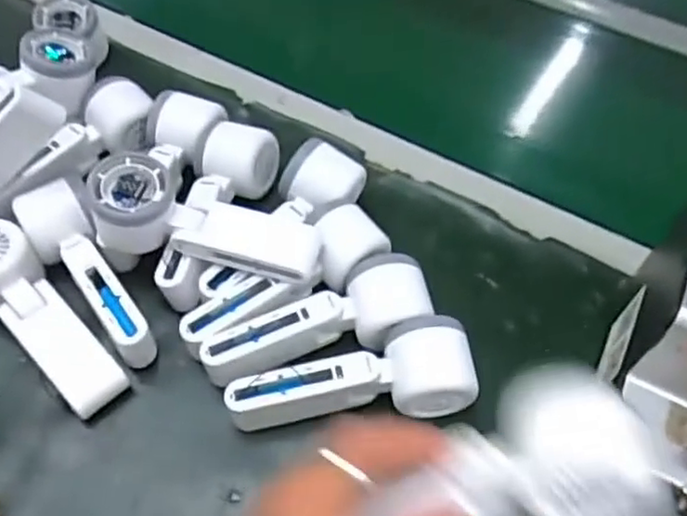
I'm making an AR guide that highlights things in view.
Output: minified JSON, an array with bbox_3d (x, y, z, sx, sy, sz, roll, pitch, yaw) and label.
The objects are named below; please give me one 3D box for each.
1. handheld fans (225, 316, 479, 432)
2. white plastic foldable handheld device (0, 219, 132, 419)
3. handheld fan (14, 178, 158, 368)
[{"bbox_3d":[0.005,0.081,0.447,0.163,0.049,0.063,-5,55,-6],"label":"handheld fans"},{"bbox_3d":[-0.218,0.043,0.460,0.053,0.052,0.161,-36,63,-25],"label":"white plastic foldable handheld device"},{"bbox_3d":[-0.190,0.011,0.480,0.045,0.051,0.161,-28,60,-21],"label":"handheld fan"}]

